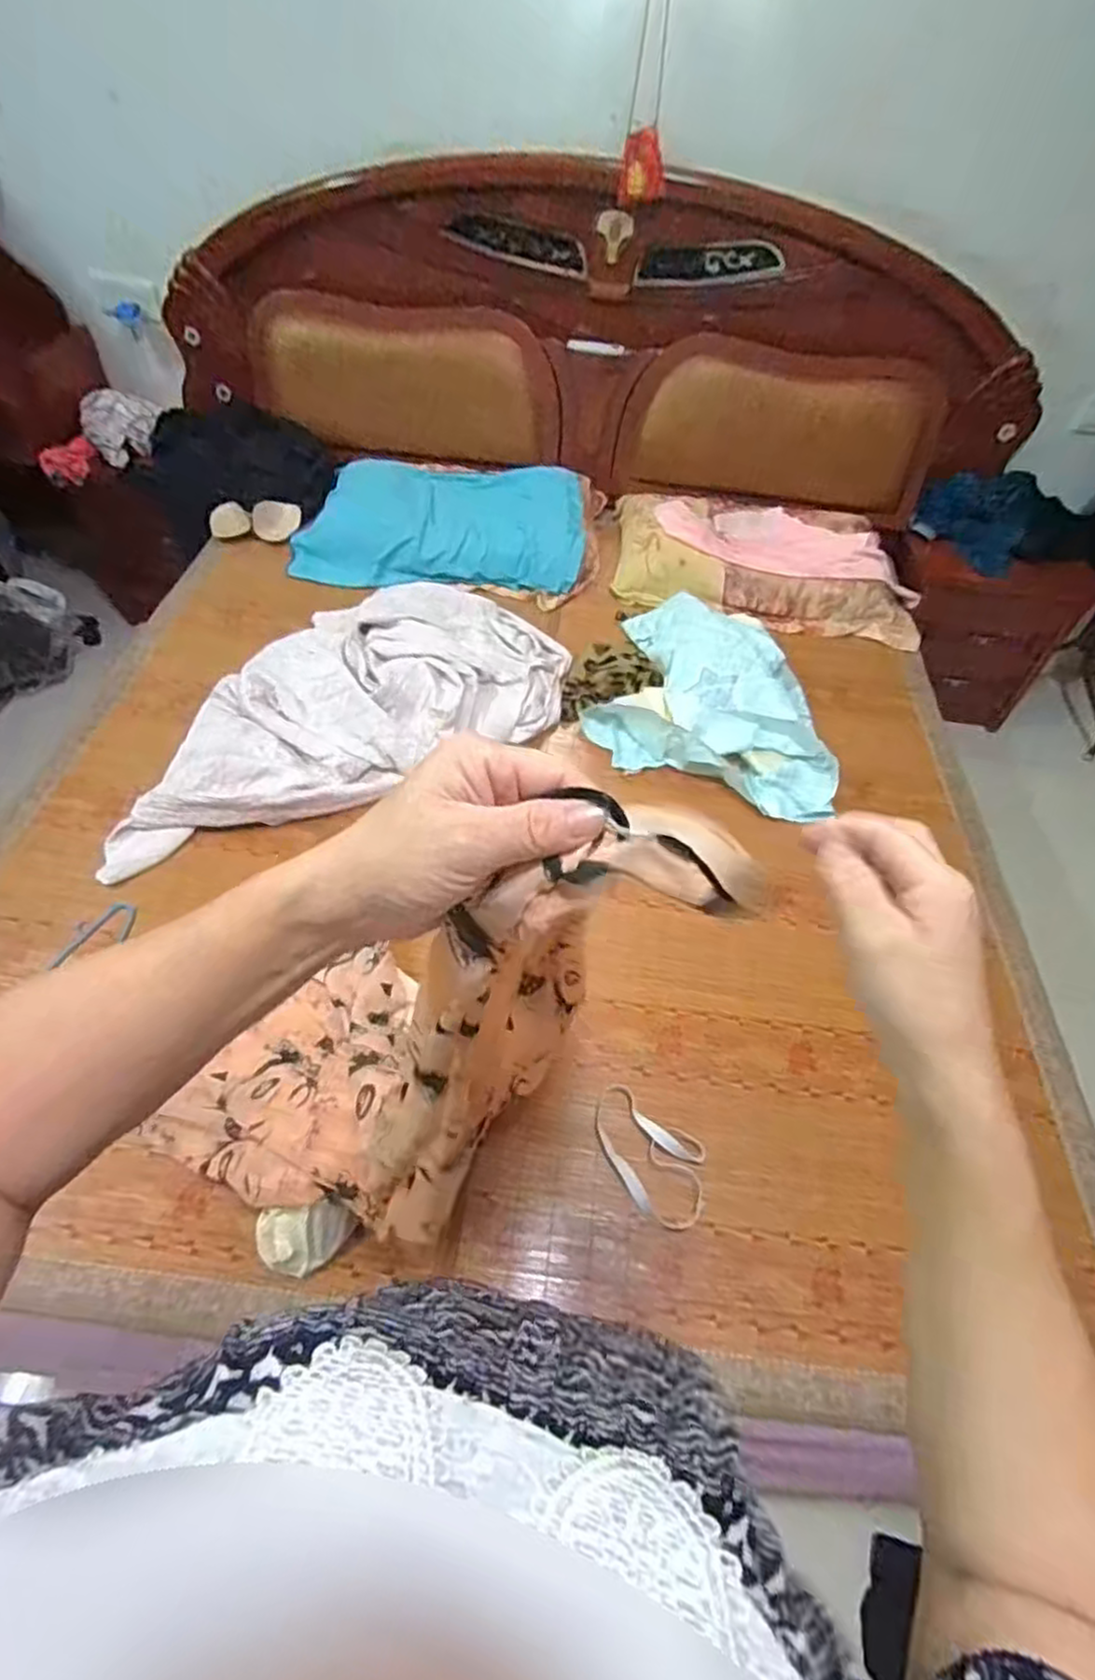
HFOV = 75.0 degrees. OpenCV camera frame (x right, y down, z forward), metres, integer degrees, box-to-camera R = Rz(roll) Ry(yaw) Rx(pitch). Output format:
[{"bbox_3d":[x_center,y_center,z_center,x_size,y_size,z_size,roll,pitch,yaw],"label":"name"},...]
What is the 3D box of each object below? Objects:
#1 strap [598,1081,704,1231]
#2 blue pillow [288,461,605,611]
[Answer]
[{"bbox_3d":[0.137,0.435,0.981,0.184,0.007,0.120,32,62,17],"label":"strap"},{"bbox_3d":[-0.238,-0.798,1.798,0.723,0.157,0.406,4,51,0],"label":"blue pillow"}]

